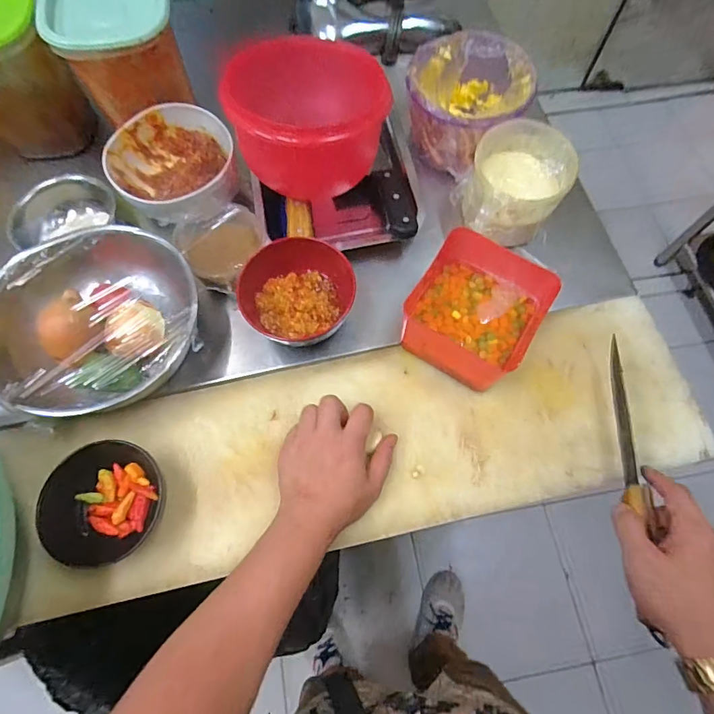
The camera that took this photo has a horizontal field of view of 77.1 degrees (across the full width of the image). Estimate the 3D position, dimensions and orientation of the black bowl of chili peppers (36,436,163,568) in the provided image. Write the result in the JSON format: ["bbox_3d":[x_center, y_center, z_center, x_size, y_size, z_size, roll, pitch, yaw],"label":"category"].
[{"bbox_3d":[-0.245,0.142,0.437,0.101,0.042,0.115,26,70,11],"label":"black bowl of chili peppers"}]

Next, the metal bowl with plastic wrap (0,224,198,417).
[{"bbox_3d":[-0.285,-0.040,0.502,0.216,0.080,0.221,-20,69,-8],"label":"metal bowl with plastic wrap"}]

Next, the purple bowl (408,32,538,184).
[{"bbox_3d":[0.143,-0.327,0.586,0.143,0.096,0.151,0,68,0],"label":"purple bowl"}]

